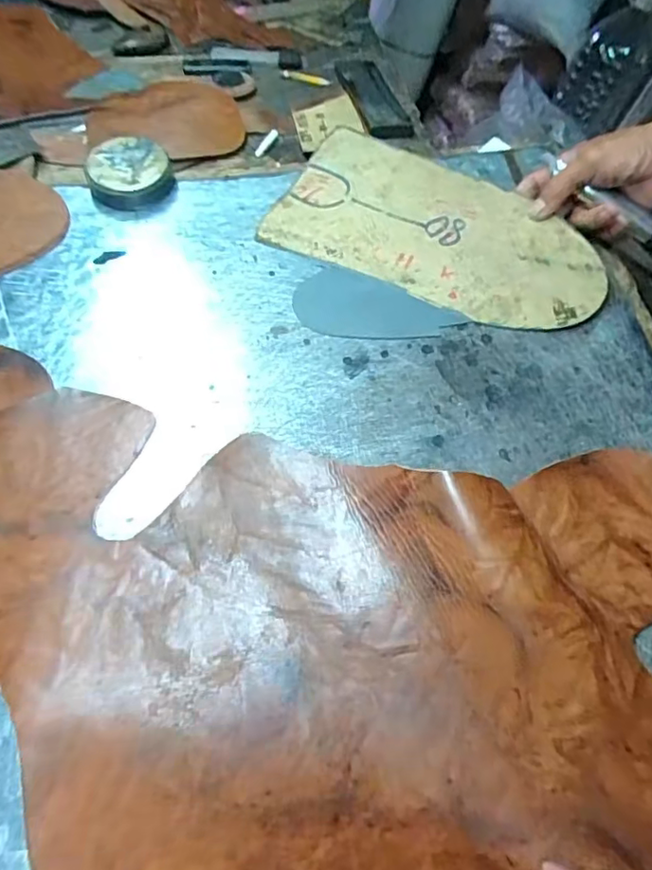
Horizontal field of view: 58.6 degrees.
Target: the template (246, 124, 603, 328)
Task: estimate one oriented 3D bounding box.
[{"bbox_3d":[0.106,-0.192,0.533,0.293,0.008,0.161,23,70,12],"label":"template"}]

